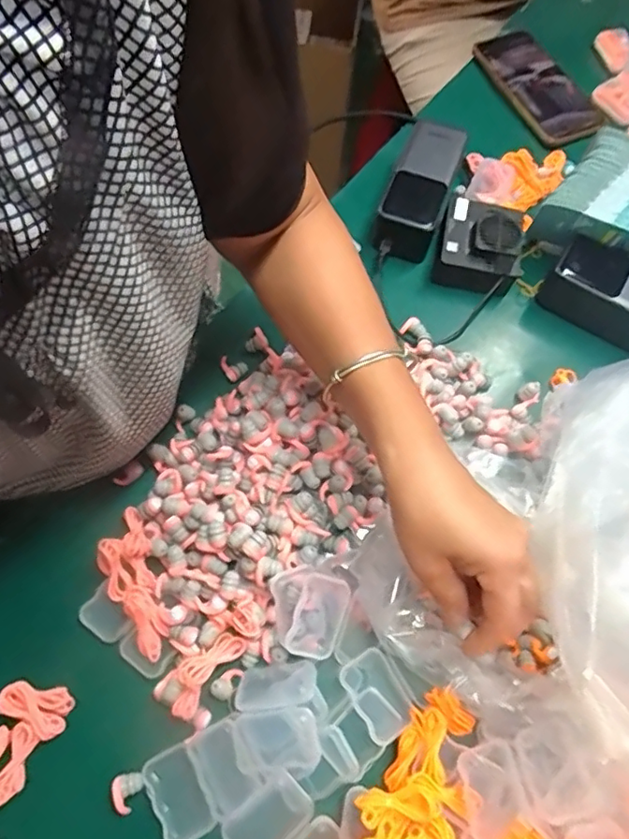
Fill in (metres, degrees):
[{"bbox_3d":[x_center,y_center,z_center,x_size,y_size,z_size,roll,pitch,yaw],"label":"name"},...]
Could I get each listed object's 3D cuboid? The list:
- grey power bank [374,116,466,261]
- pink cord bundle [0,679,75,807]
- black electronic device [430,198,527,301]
[{"bbox_3d":[0.100,-0.220,0.543,0.055,0.056,0.143,20,69,6],"label":"grey power bank"},{"bbox_3d":[-0.206,0.216,0.386,0.053,0.018,0.082,41,73,13],"label":"pink cord bundle"},{"bbox_3d":[0.153,-0.165,0.527,0.072,0.042,0.087,12,69,3],"label":"black electronic device"}]

